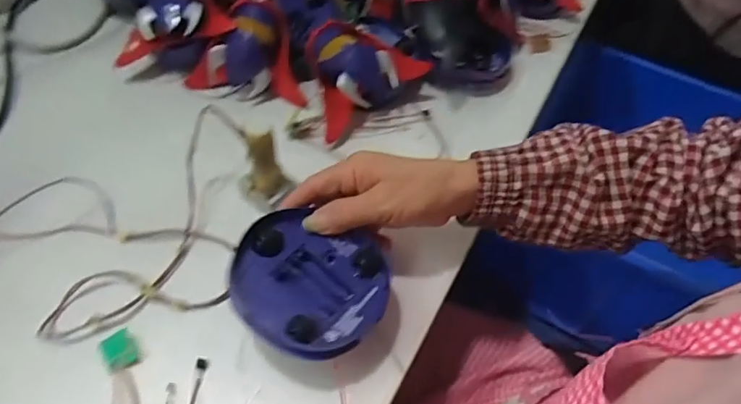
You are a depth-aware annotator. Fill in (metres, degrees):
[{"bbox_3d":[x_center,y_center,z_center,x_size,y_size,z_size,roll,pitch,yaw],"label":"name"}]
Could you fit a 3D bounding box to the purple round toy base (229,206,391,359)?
[{"bbox_3d":[-0.044,0.059,0.359,0.105,0.028,0.105,9,53,-12],"label":"purple round toy base"}]

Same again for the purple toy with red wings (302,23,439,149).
[{"bbox_3d":[-0.014,-0.130,0.512,0.093,0.065,0.133,40,60,22],"label":"purple toy with red wings"}]

